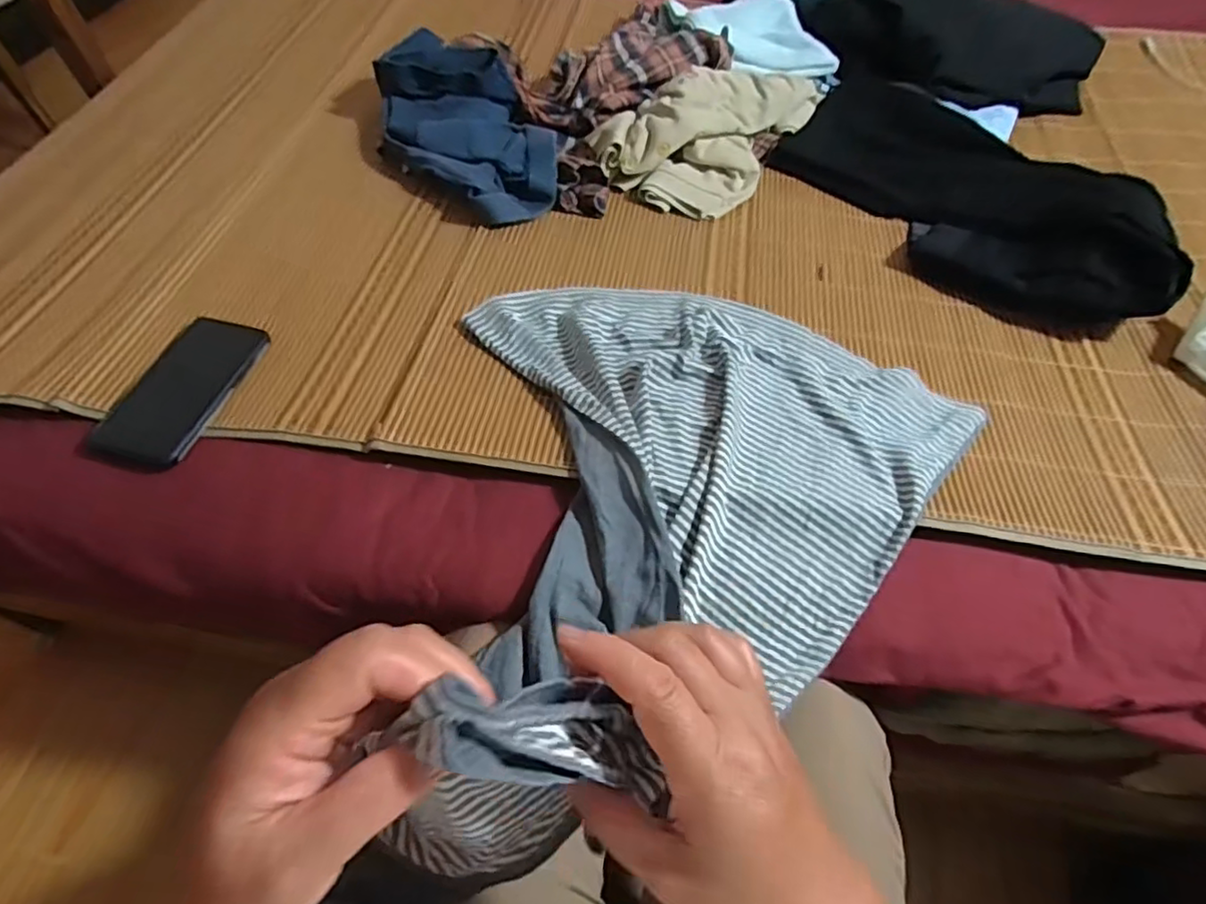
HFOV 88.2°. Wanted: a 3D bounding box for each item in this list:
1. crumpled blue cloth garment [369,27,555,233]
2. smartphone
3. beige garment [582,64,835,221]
[{"bbox_3d":[-0.163,-0.395,0.748,0.168,0.076,0.290,-38,64,-23],"label":"crumpled blue cloth garment"},{"bbox_3d":[-0.377,-0.060,0.558,0.088,0.011,0.166,11,56,7],"label":"smartphone"},{"bbox_3d":[0.138,-0.424,0.784,0.185,0.075,0.317,32,61,20],"label":"beige garment"}]

